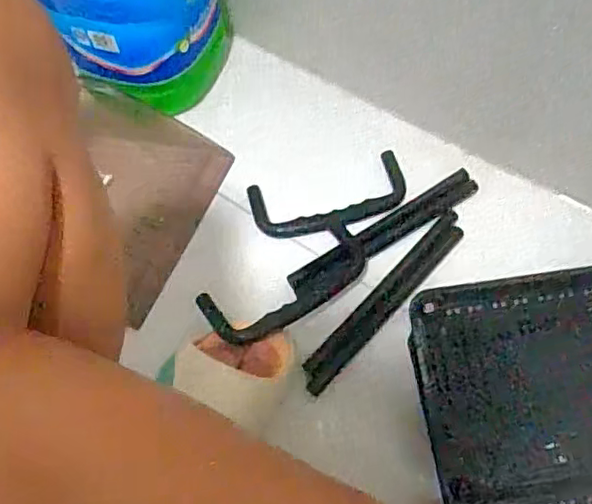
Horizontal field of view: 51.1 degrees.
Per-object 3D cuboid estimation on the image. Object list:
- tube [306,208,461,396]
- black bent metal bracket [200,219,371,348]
[{"bbox_3d":[0.107,0.057,0.723,0.038,0.016,0.269,39,71,22],"label":"tube"},{"bbox_3d":[-0.007,0.038,0.710,0.200,0.037,0.084,-34,64,-13],"label":"black bent metal bracket"}]

